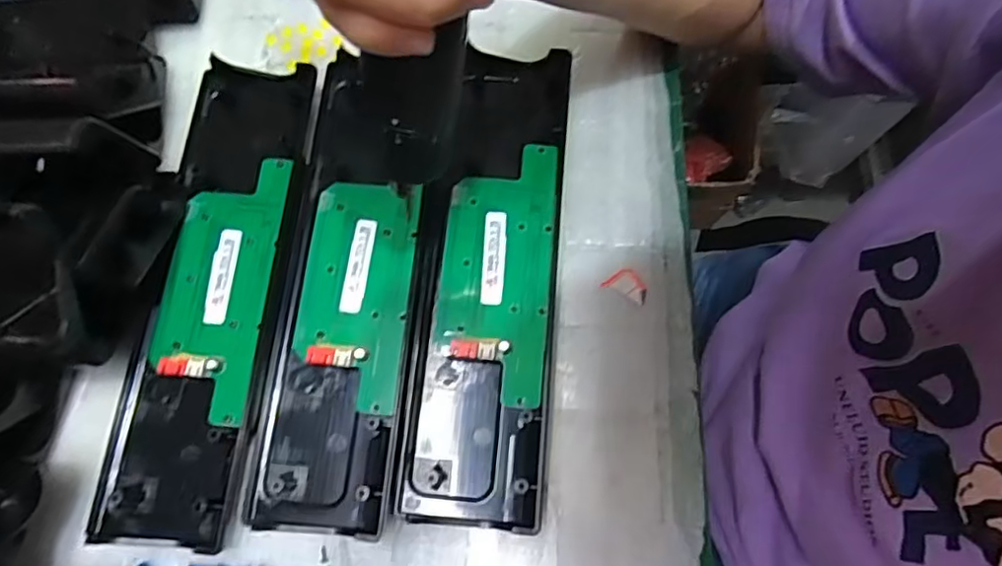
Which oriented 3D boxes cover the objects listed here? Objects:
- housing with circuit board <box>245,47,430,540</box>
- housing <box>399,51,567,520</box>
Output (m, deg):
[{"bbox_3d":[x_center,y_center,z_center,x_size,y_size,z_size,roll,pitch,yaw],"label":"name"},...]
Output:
[{"bbox_3d":[-0.076,-0.003,0.309,0.067,0.012,0.235,4,73,1],"label":"housing with circuit board"},{"bbox_3d":[-0.004,-0.009,0.313,0.063,0.019,0.243,6,73,1],"label":"housing"}]

